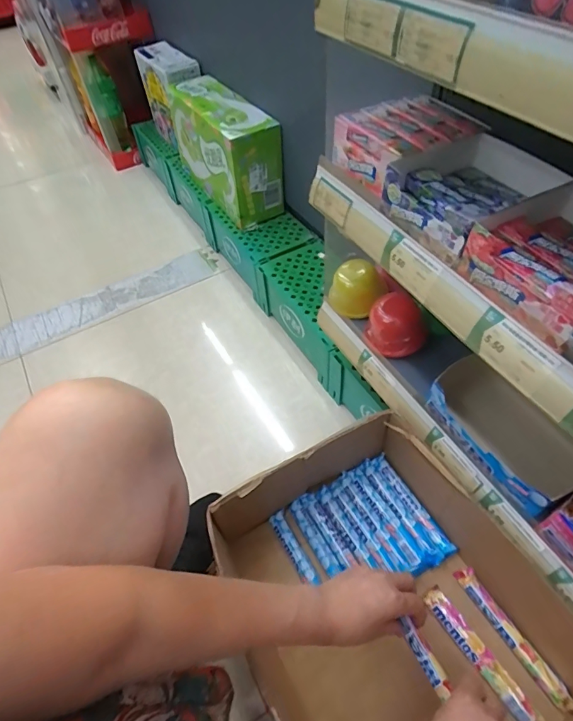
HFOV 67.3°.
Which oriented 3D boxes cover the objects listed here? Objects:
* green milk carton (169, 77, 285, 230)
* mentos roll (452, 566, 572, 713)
[{"bbox_3d":[-0.142,-0.487,0.990,0.132,0.199,0.347,-25,55,-15],"label":"green milk carton"},{"bbox_3d":[0.264,0.322,0.506,0.023,0.017,0.159,-26,55,-15],"label":"mentos roll"}]

